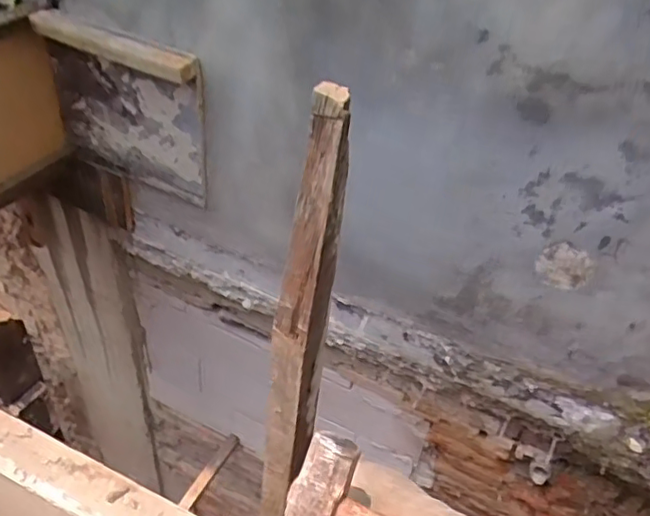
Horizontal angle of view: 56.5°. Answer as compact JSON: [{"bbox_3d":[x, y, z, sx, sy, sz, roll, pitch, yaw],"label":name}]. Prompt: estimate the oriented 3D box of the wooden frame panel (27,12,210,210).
[{"bbox_3d":[-0.488,-0.350,1.478,0.430,0.393,0.082,25,44,19],"label":"wooden frame panel"}]

